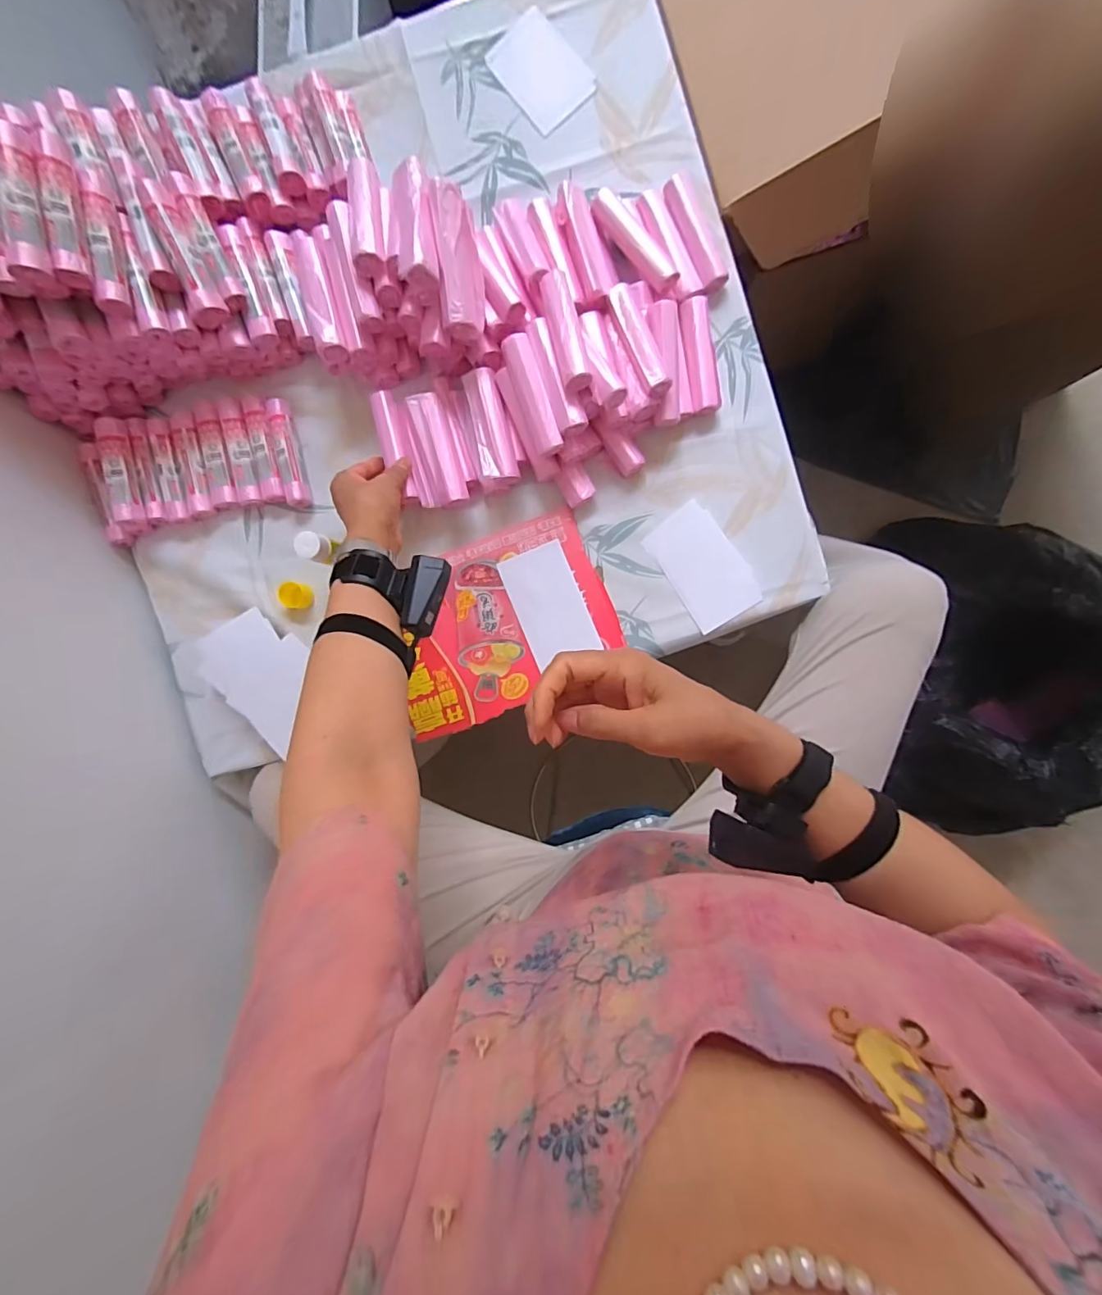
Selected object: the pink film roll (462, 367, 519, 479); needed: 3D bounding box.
[{"bbox_3d":[-0.067,-0.244,0.573,0.038,0.029,0.124,-14,91,4],"label":"pink film roll"}]

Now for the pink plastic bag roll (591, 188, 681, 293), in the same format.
[{"bbox_3d":[0.091,-0.433,0.548,0.029,0.019,0.123,-36,90,2],"label":"pink plastic bag roll"}]

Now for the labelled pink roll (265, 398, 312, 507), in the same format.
[{"bbox_3d":[-0.304,-0.225,0.596,0.023,0.026,0.122,-11,91,2],"label":"labelled pink roll"}]

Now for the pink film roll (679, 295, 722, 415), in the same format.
[{"bbox_3d":[0.166,-0.326,0.580,0.034,0.023,0.123,-7,91,2],"label":"pink film roll"}]

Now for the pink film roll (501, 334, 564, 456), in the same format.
[{"bbox_3d":[-0.020,-0.266,0.543,0.030,0.023,0.119,-20,91,4],"label":"pink film roll"}]

